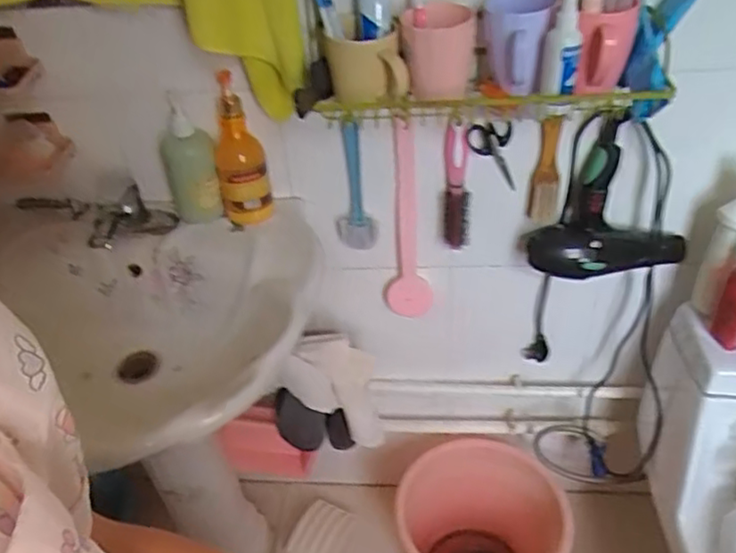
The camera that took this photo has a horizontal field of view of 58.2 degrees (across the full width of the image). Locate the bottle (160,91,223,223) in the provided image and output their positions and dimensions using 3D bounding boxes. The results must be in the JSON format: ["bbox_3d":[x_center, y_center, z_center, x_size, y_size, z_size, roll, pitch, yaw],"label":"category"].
[{"bbox_3d":[-0.248,-0.155,0.923,0.072,0.158,0.056,-18,42,-14],"label":"bottle"}]

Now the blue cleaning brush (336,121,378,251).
[{"bbox_3d":[-0.023,-0.124,0.950,0.058,0.222,0.037,-1,41,5],"label":"blue cleaning brush"}]

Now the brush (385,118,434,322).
[{"bbox_3d":[0.057,-0.072,1.006,0.070,0.345,0.045,-10,41,-5],"label":"brush"}]

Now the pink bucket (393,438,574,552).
[{"bbox_3d":[0.231,0.536,1.259,0.307,0.342,0.302,-3,40,3],"label":"pink bucket"}]

